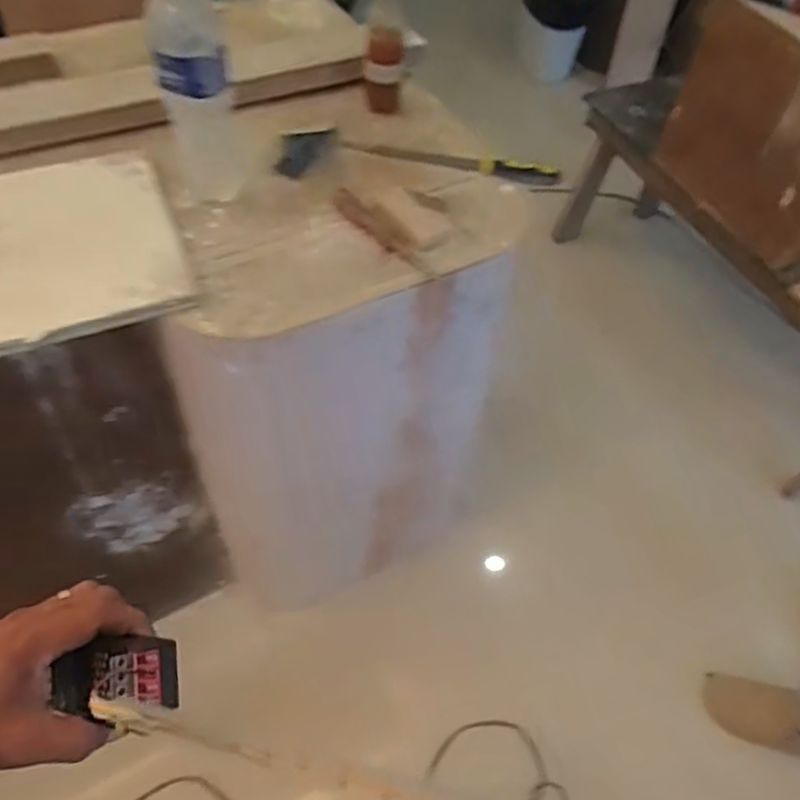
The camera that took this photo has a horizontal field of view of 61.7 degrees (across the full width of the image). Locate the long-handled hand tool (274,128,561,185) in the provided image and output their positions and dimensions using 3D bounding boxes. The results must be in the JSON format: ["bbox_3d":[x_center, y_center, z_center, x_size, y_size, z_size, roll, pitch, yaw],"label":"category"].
[{"bbox_3d":[0.027,-0.346,0.953,0.390,0.057,0.075,2,54,-3],"label":"long-handled hand tool"}]

